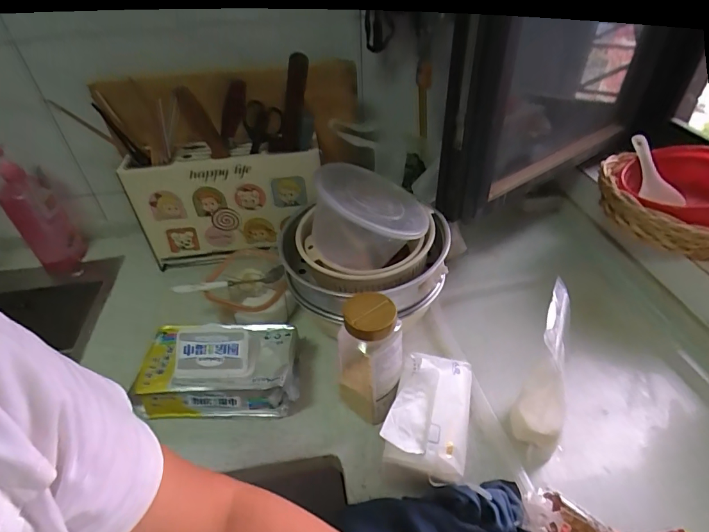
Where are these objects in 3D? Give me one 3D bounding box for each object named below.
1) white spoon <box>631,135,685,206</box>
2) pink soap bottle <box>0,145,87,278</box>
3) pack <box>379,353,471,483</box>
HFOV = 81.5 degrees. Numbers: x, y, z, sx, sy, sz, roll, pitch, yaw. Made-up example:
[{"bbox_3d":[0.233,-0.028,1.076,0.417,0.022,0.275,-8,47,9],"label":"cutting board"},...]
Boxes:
[{"bbox_3d":[0.523,-0.167,0.727,0.069,0.018,0.141,-12,78,-11],"label":"white spoon"},{"bbox_3d":[-0.618,-0.094,0.812,0.063,0.246,0.089,32,52,33],"label":"pink soap bottle"},{"bbox_3d":[0.097,0.177,0.516,0.097,0.054,0.156,11,43,15],"label":"pack"}]

